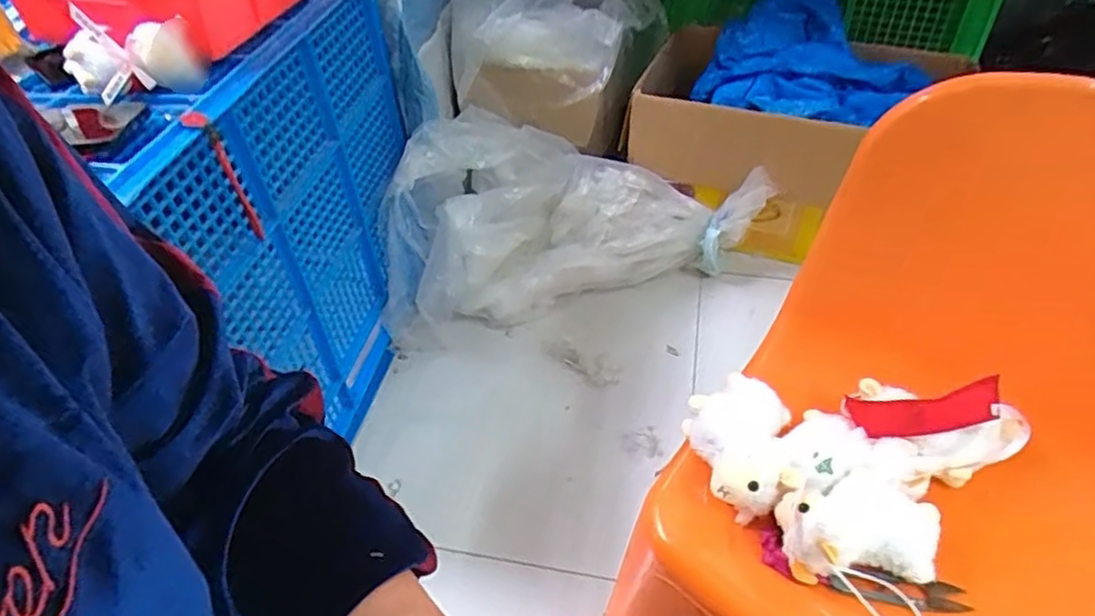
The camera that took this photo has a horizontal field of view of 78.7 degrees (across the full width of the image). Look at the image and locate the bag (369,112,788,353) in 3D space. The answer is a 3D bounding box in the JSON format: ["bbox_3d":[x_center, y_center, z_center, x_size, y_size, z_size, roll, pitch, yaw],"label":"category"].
[{"bbox_3d":[0.030,-0.166,1.133,0.639,0.314,0.243,-9,45,-5],"label":"bag"}]

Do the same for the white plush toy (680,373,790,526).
[{"bbox_3d":[0.158,0.106,0.565,0.083,0.041,0.125,13,47,16],"label":"white plush toy"}]

